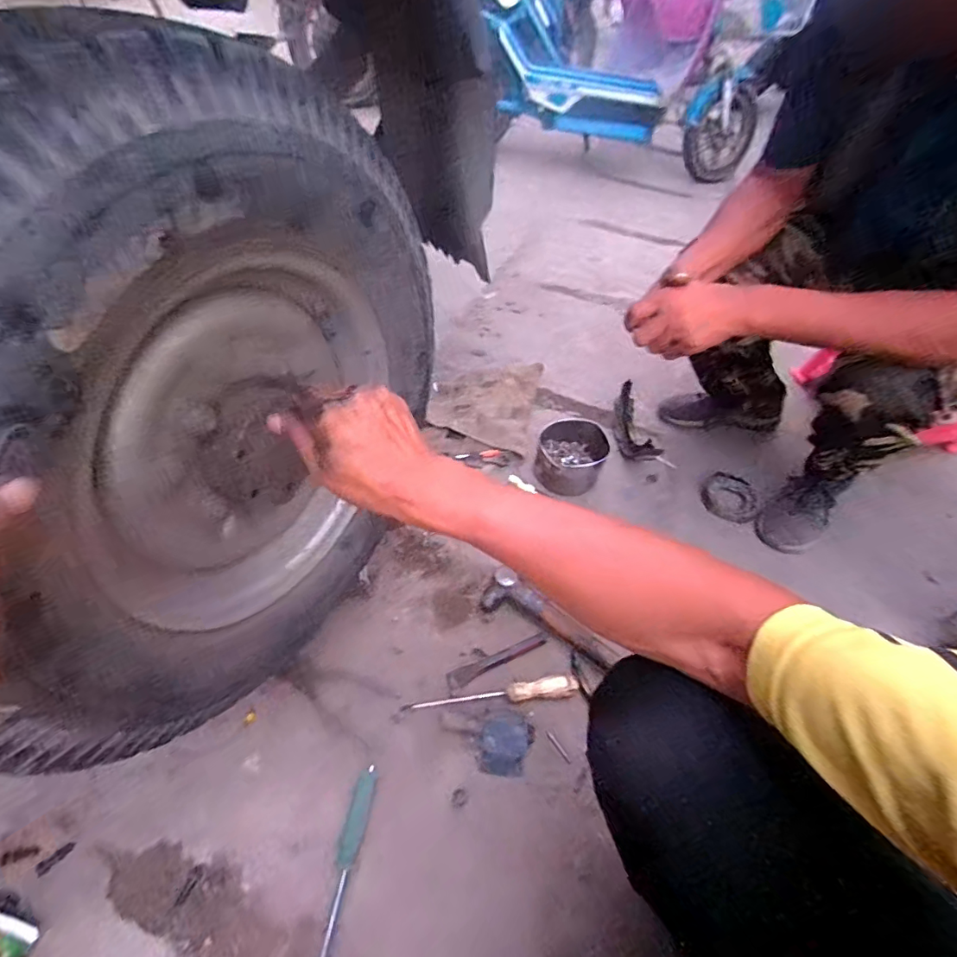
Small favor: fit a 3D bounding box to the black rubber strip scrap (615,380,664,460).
[{"bbox_3d":[0.328,-0.113,1.045,0.065,0.075,0.189,1,50,-6],"label":"black rubber strip scrap"}]

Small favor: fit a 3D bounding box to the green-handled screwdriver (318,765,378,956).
[{"bbox_3d":[-0.161,0.466,0.550,0.026,0.024,0.248,12,50,3],"label":"green-handled screwdriver"}]

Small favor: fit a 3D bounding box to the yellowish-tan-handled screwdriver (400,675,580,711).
[{"bbox_3d":[0.022,0.317,0.705,0.252,0.025,0.027,-5,51,-10],"label":"yellowish-tan-handled screwdriver"}]

